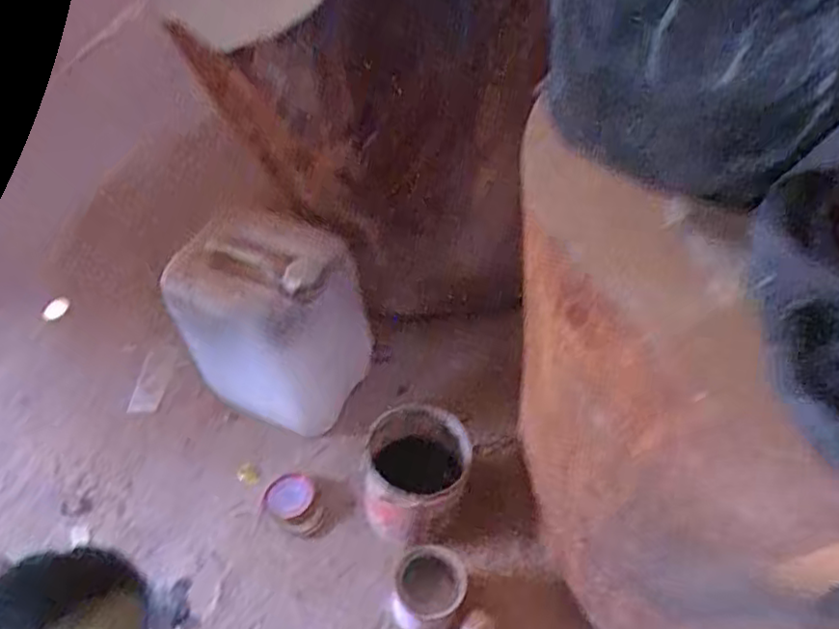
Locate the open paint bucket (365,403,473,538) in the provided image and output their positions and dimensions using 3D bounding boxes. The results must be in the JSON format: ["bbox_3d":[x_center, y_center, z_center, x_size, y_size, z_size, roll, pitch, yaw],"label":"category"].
[{"bbox_3d":[-0.011,0.278,1.160,0.180,0.168,0.182,1,46,-1],"label":"open paint bucket"}]

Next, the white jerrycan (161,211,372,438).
[{"bbox_3d":[-0.287,0.040,1.264,0.323,0.411,0.218,14,47,11],"label":"white jerrycan"}]

